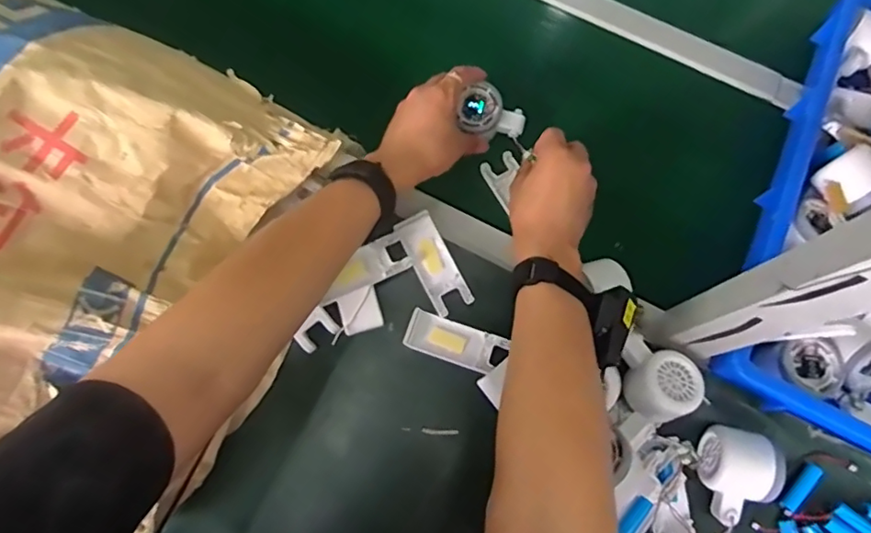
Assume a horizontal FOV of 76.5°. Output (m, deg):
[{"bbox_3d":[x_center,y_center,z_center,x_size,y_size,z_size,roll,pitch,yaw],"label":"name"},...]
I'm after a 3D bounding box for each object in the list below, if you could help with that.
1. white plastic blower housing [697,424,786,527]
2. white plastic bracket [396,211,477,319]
[{"bbox_3d":[0.268,0.189,0.493,0.057,0.051,0.079,21,73,3],"label":"white plastic blower housing"},{"bbox_3d":[-0.002,-0.003,0.555,0.039,0.013,0.102,-25,76,-10],"label":"white plastic bracket"}]

